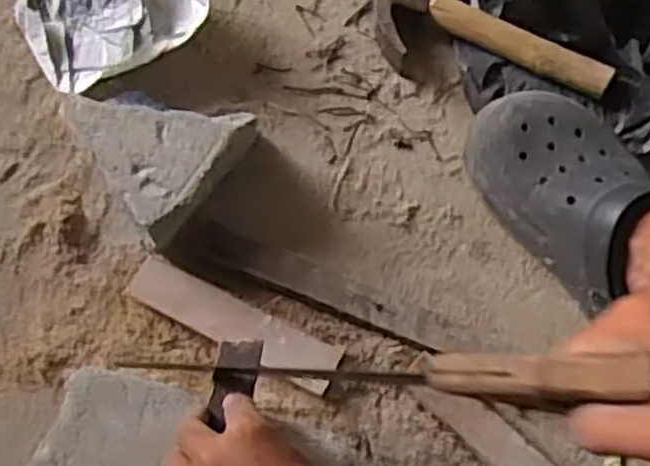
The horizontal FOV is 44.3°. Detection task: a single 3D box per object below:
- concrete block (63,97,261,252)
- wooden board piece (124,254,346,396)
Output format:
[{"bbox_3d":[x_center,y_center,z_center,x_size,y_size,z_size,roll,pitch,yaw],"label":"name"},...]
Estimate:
[{"bbox_3d":[-0.134,-0.050,0.642,0.146,0.071,0.127,5,72,0],"label":"concrete block"},{"bbox_3d":[-0.073,0.070,0.634,0.176,0.017,0.039,25,73,6],"label":"wooden board piece"}]

